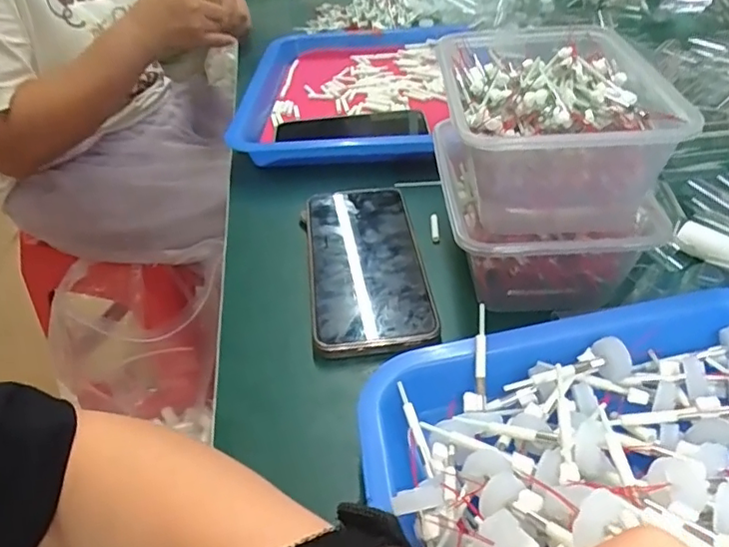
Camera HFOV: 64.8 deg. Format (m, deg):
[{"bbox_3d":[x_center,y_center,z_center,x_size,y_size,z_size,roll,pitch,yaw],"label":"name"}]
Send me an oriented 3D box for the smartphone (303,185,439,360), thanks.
[{"bbox_3d":[-0.001,-0.013,0.396,0.078,0.014,0.167,-9,38,-4],"label":"smartphone"}]

